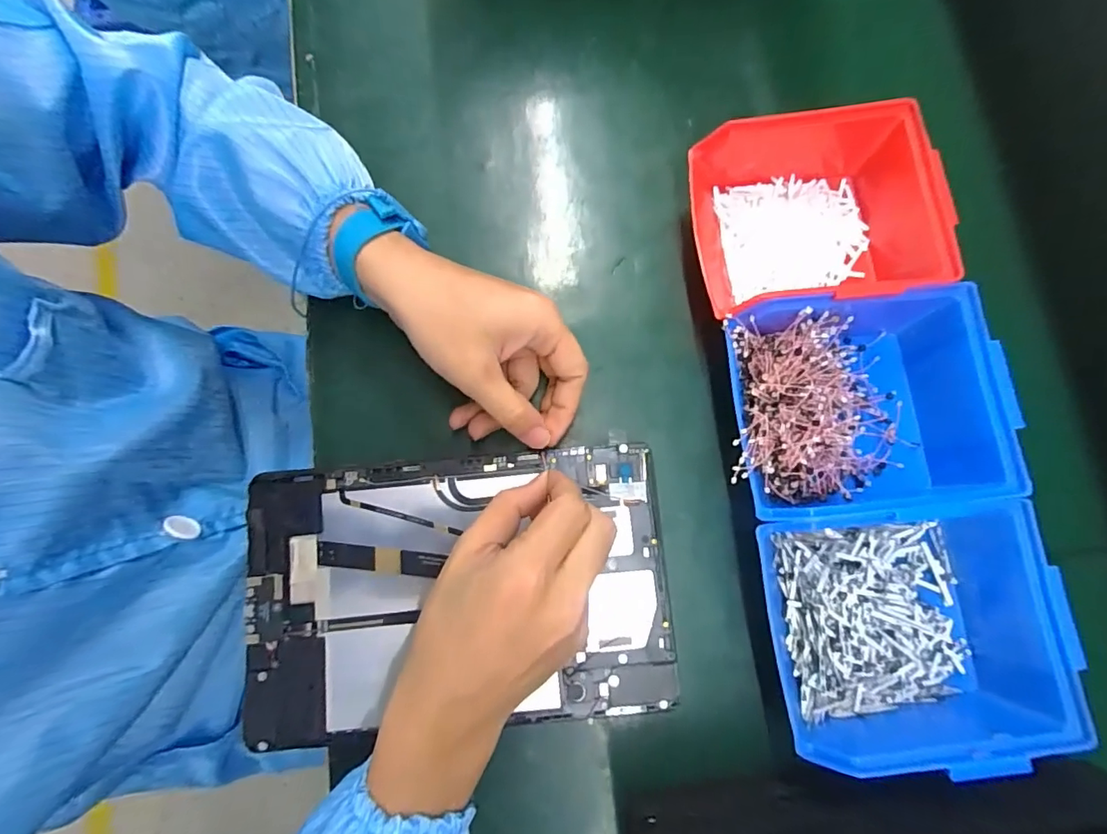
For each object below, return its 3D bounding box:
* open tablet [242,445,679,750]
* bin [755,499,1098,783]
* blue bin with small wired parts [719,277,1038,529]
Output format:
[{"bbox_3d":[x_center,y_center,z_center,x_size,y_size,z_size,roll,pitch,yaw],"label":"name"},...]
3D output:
[{"bbox_3d":[-0.056,0.099,0.300,0.238,0.009,0.149,-5,80,0],"label":"open tablet"},{"bbox_3d":[0.198,0.115,0.289,0.150,0.067,0.126,-5,80,-2],"label":"bin"},{"bbox_3d":[0.179,-0.006,0.311,0.153,0.069,0.122,-6,80,-2],"label":"blue bin with small wired parts"}]

